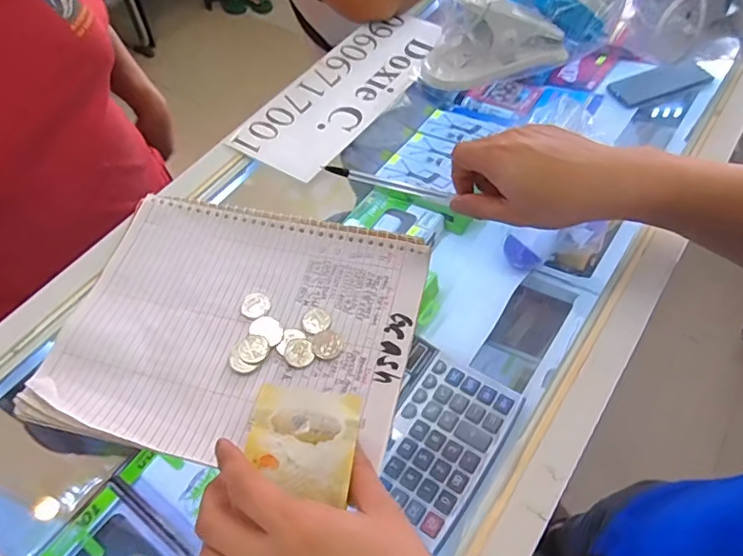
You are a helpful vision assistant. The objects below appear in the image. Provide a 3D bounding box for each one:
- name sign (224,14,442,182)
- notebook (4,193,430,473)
[{"bbox_3d":[-0.022,-0.203,0.562,0.103,0.007,0.266,28,60,18],"label":"name sign"},{"bbox_3d":[-0.097,0.032,0.396,0.246,0.014,0.197,11,58,8],"label":"notebook"}]

